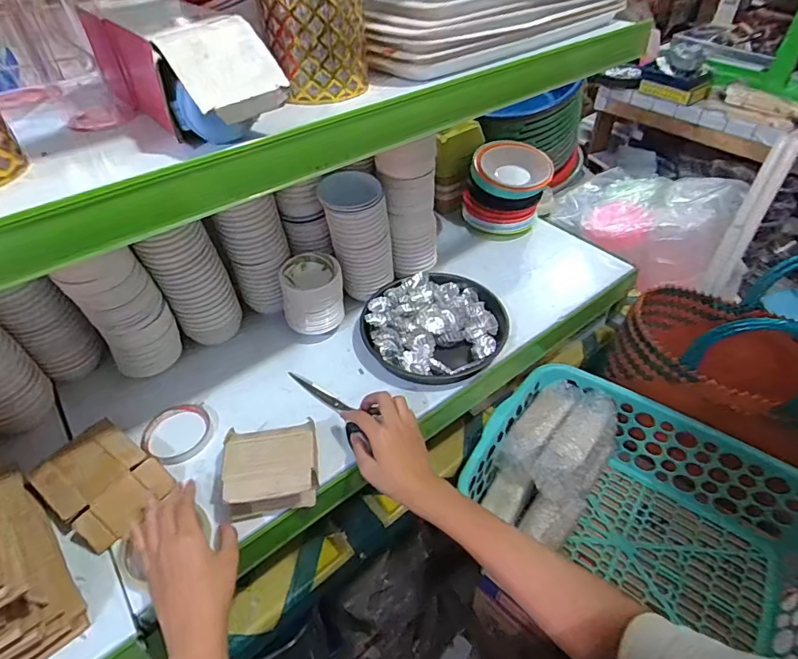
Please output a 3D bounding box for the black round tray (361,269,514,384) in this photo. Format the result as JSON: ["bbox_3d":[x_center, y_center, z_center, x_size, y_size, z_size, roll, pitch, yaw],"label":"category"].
[{"bbox_3d":[0.053,-0.007,0.720,0.205,0.038,0.202,0,44,0],"label":"black round tray"}]

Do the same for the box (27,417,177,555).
[{"bbox_3d":[-0.345,0.171,0.548,0.138,0.028,0.100,27,49,23],"label":"box"}]

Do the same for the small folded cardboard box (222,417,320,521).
[{"bbox_3d":[-0.145,0.160,0.548,0.100,0.055,0.087,-7,45,-6],"label":"small folded cardboard box"}]

